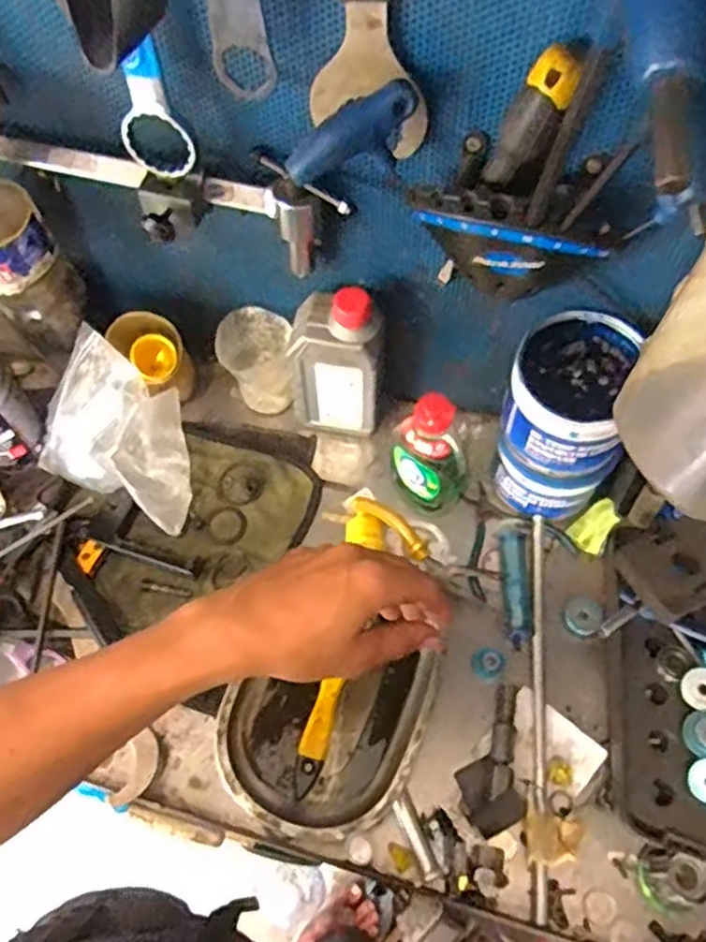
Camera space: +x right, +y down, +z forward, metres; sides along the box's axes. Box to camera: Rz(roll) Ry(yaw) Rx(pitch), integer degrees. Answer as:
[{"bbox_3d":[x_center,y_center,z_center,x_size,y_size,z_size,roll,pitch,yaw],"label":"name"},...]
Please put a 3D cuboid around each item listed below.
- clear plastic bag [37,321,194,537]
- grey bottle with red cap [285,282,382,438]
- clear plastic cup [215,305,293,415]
[{"bbox_3d":[-0.214,-0.037,0.658,0.170,0.085,0.112,29,67,16],"label":"clear plastic bag"},{"bbox_3d":[-0.017,-0.096,0.653,0.084,0.178,0.053,7,63,6],"label":"grey bottle with red cap"},{"bbox_3d":[-0.092,-0.098,0.702,0.066,0.101,0.079,-14,63,-5],"label":"clear plastic cup"}]

